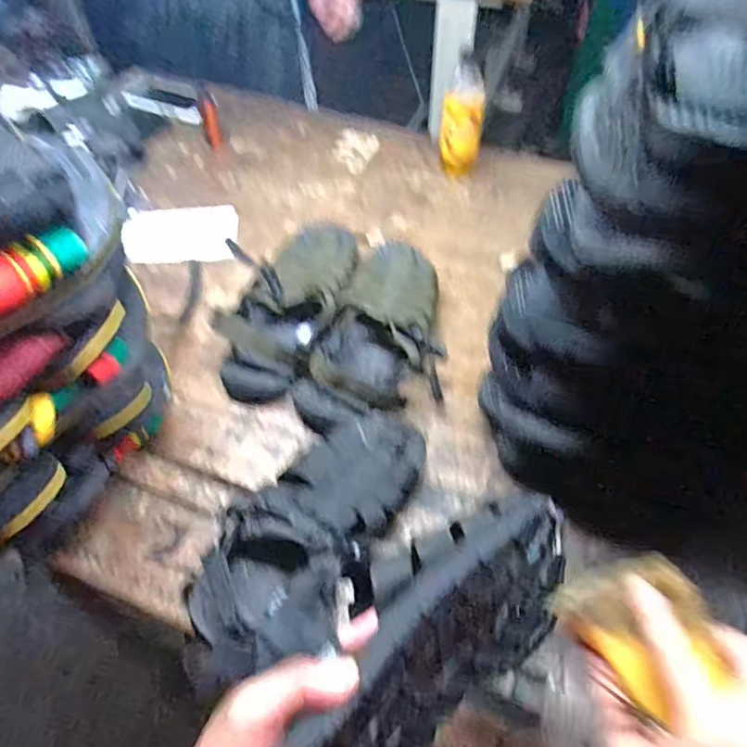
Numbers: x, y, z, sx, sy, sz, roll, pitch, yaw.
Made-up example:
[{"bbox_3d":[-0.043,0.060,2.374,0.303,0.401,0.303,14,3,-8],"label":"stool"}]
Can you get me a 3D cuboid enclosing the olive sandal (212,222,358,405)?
[{"bbox_3d":[-0.099,-0.101,0.719,0.124,0.099,0.276,11,52,7],"label":"olive sandal"}]

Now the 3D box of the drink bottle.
[{"bbox_3d":[0.135,-0.381,0.882,0.063,0.177,0.062,9,52,6],"label":"drink bottle"}]

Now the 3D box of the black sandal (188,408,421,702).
[{"bbox_3d":[-0.057,0.146,0.540,0.146,0.083,0.285,24,55,17],"label":"black sandal"}]

